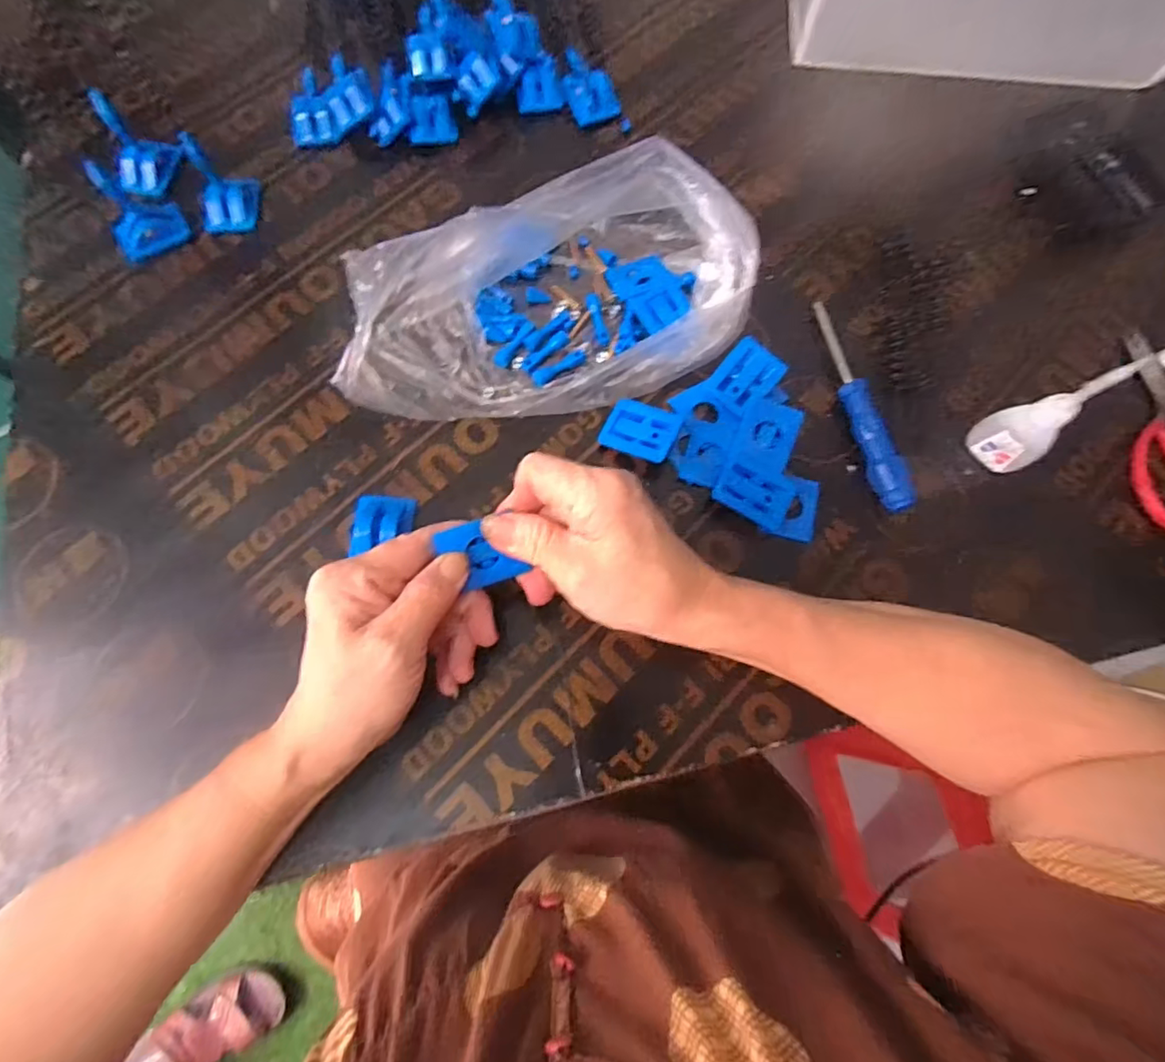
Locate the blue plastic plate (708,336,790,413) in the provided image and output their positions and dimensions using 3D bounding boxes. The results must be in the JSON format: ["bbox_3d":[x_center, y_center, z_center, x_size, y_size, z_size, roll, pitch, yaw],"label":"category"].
[{"bbox_3d":[0.106,-0.099,0.369,0.035,0.006,0.044,38,93,6],"label":"blue plastic plate"}]

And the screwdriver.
[{"bbox_3d":[0.177,-0.083,0.371,0.018,0.020,0.151,-12,74,-4],"label":"screwdriver"}]

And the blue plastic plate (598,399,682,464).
[{"bbox_3d":[0.037,-0.064,0.364,0.045,0.004,0.037,23,72,15],"label":"blue plastic plate"}]

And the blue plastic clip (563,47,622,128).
[{"bbox_3d":[0.002,-0.354,0.453,0.038,0.015,0.070,-21,75,-7],"label":"blue plastic clip"}]

